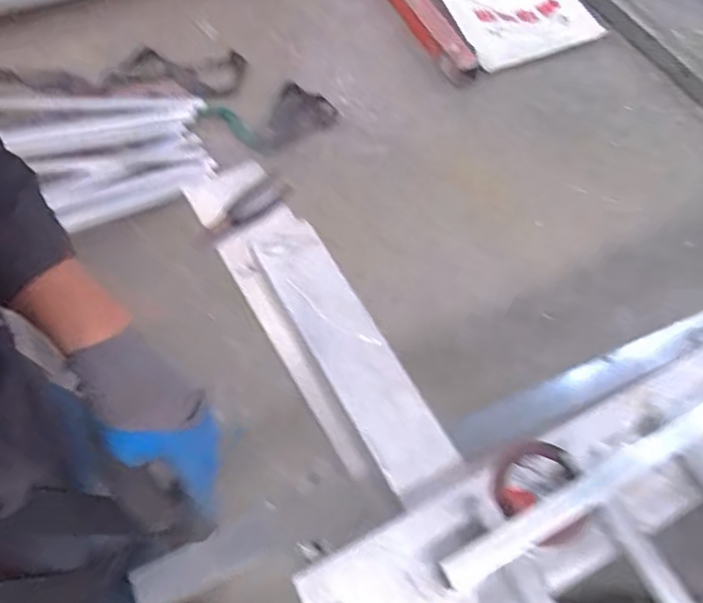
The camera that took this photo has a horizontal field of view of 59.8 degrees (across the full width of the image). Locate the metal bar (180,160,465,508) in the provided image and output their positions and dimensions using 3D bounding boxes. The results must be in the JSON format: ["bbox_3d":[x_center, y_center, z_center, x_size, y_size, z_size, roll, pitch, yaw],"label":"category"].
[{"bbox_3d":[-0.067,0.022,0.946,0.135,0.129,0.647,-27,67,-16],"label":"metal bar"}]

